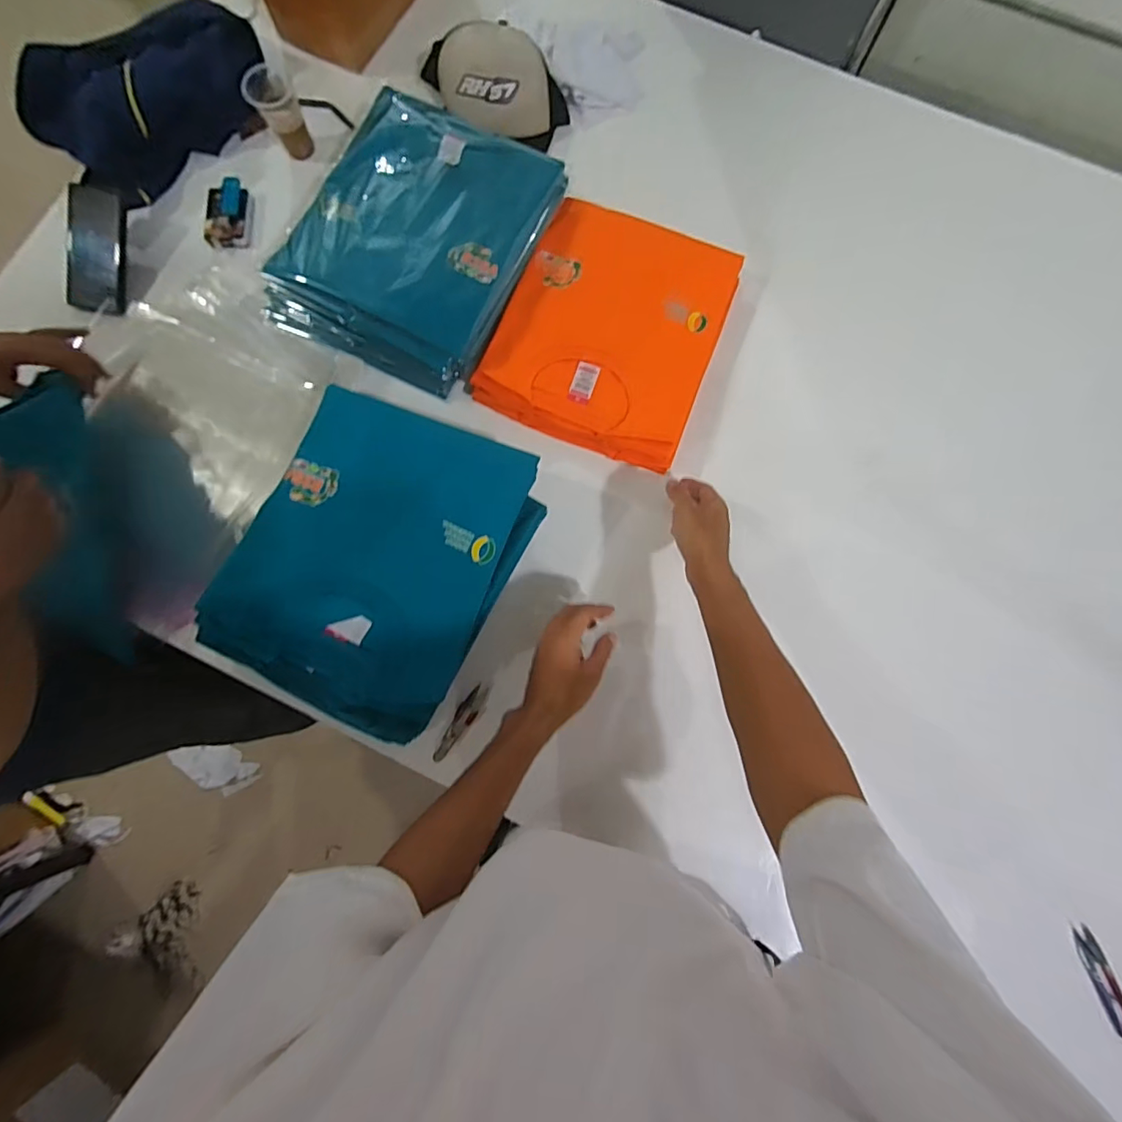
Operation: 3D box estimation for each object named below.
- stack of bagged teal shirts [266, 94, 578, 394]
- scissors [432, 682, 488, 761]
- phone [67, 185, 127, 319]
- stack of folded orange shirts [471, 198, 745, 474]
[{"bbox_3d":[-0.192,-0.424,0.698,0.280,0.087,0.361,24,81,4],"label":"stack of bagged teal shirts"},{"bbox_3d":[-0.126,0.203,0.642,0.024,0.011,0.102,32,81,5],"label":"scissors"},{"bbox_3d":[-0.669,-0.444,0.735,0.076,0.011,0.170,1,93,-11],"label":"phone"},{"bbox_3d":[0.075,-0.318,0.708,0.286,0.040,0.336,24,81,4],"label":"stack of folded orange shirts"}]

